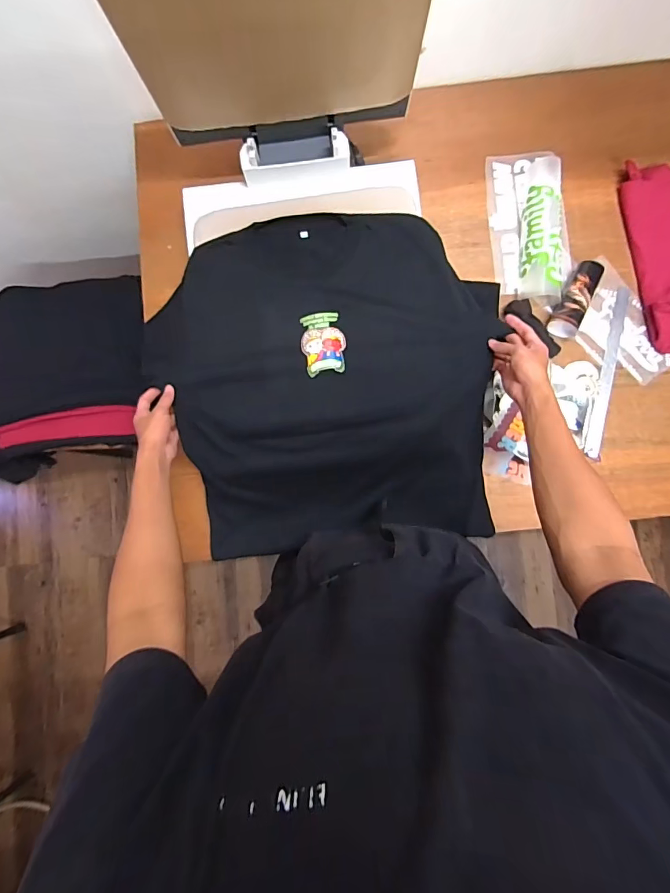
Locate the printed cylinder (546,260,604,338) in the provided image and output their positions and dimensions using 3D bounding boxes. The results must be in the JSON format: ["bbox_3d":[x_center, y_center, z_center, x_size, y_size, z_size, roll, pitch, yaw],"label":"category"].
[{"bbox_3d":[0.455,-0.279,0.761,0.057,0.049,0.151,30,87,3],"label":"printed cylinder"}]

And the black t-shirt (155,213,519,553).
[{"bbox_3d":[-0.010,-0.104,0.731,0.547,0.130,0.551,-8,86,0],"label":"black t-shirt"}]

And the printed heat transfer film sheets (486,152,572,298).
[{"bbox_3d":[0.374,-0.428,0.769,0.131,0.055,0.293,-5,86,0],"label":"printed heat transfer film sheets"}]

